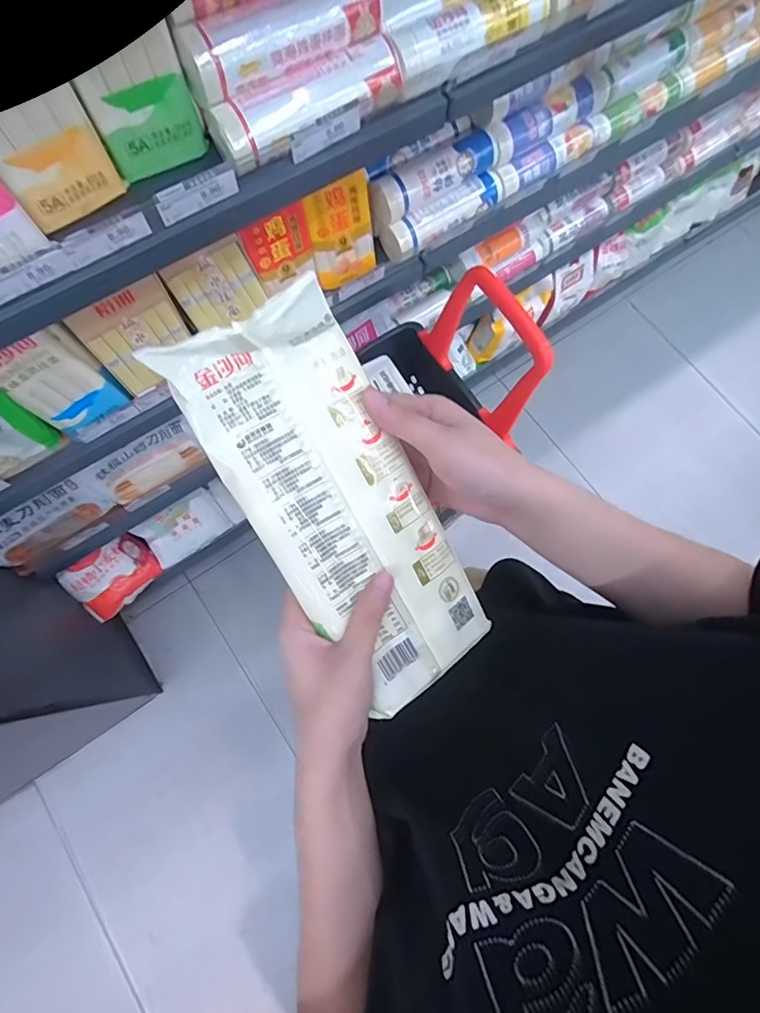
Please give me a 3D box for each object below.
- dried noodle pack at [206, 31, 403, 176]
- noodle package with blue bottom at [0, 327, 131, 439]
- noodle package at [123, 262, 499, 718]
[{"bbox_3d":[-0.086,-0.496,0.610,0.244,0.054,0.053,-31,77,-10],"label":"dried noodle pack"},{"bbox_3d":[-0.479,-0.182,0.742,0.116,0.195,0.035,-41,79,-12],"label":"noodle package with blue bottom"},{"bbox_3d":[-0.024,0.000,0.333,0.111,0.030,0.275,-33,103,-10],"label":"noodle package"}]

